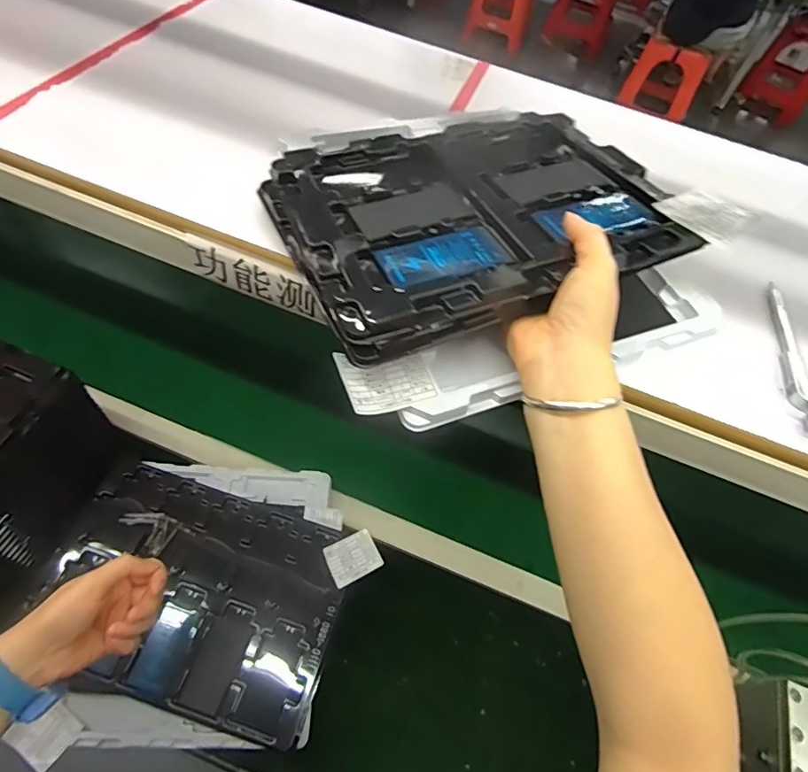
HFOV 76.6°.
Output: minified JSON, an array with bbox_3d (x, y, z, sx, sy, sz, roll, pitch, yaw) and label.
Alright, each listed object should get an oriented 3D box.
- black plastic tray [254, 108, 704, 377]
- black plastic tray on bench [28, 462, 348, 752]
[{"bbox_3d":[0.049,-0.141,0.384,0.277,0.025,0.226,-19,59,-14],"label":"black plastic tray"},{"bbox_3d":[-0.238,0.230,0.588,0.327,0.031,0.228,15,57,8],"label":"black plastic tray on bench"}]

